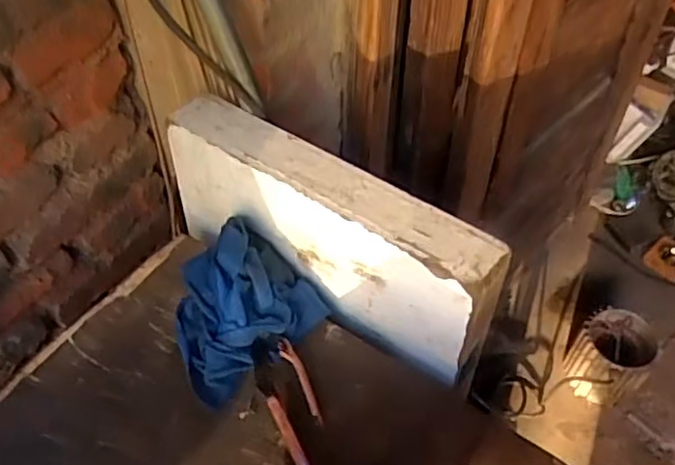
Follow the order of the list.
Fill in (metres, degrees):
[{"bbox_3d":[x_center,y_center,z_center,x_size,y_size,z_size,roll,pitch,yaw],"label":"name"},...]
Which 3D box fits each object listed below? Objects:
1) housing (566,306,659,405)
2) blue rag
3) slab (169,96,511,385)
[{"bbox_3d":[0.519,0.250,1.284,0.129,0.180,0.134,0,50,1],"label":"housing"},{"bbox_3d":[-0.094,0.060,0.614,0.149,0.075,0.120,-35,58,-25],"label":"blue rag"},{"bbox_3d":[-0.011,0.001,0.647,0.344,0.157,0.069,27,55,22],"label":"slab"}]

